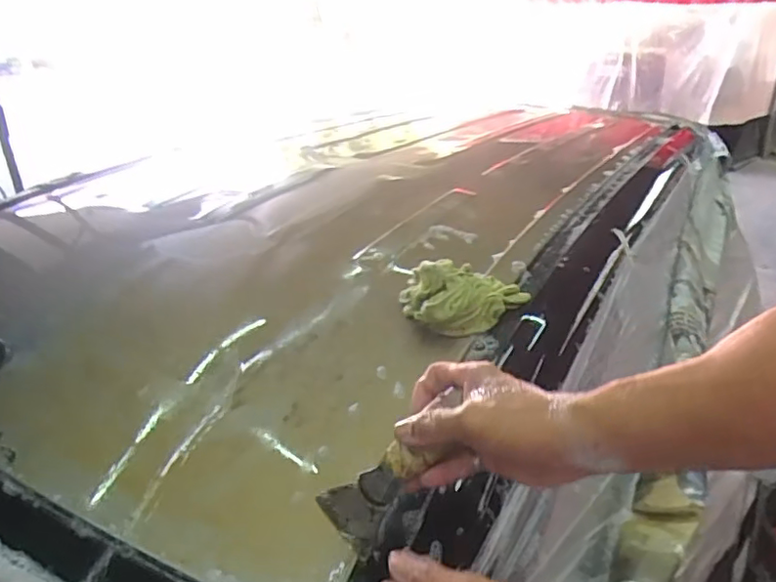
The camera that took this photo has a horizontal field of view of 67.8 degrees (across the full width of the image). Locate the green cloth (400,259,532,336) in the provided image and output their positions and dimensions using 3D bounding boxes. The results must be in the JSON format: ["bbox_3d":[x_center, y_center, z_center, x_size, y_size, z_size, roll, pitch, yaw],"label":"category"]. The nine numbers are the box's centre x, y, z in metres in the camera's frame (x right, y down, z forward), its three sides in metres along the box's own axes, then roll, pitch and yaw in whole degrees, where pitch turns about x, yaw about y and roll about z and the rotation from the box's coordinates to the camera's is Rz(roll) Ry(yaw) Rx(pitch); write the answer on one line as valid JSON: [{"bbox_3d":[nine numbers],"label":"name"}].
[{"bbox_3d":[0.097,0.000,0.666,0.155,0.069,0.104,-6,27,-7],"label":"green cloth"}]

